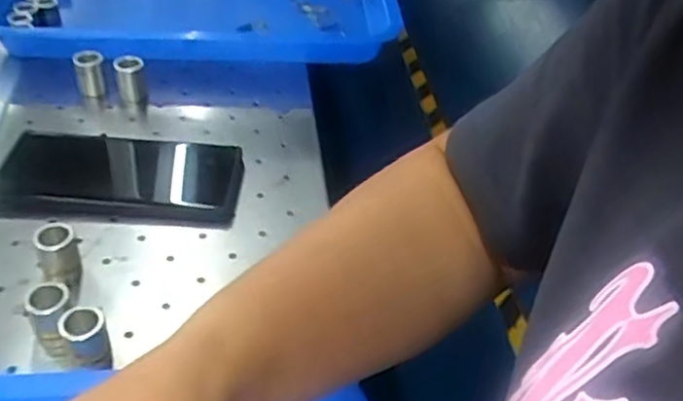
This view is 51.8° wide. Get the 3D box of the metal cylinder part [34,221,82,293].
[{"bbox_3d":[-0.174,0.033,0.431,0.023,0.037,0.023,-15,43,-19],"label":"metal cylinder part"}]

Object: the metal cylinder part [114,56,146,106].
[{"bbox_3d":[-0.178,-0.104,0.594,0.022,0.032,0.028,-4,41,-8],"label":"metal cylinder part"}]

